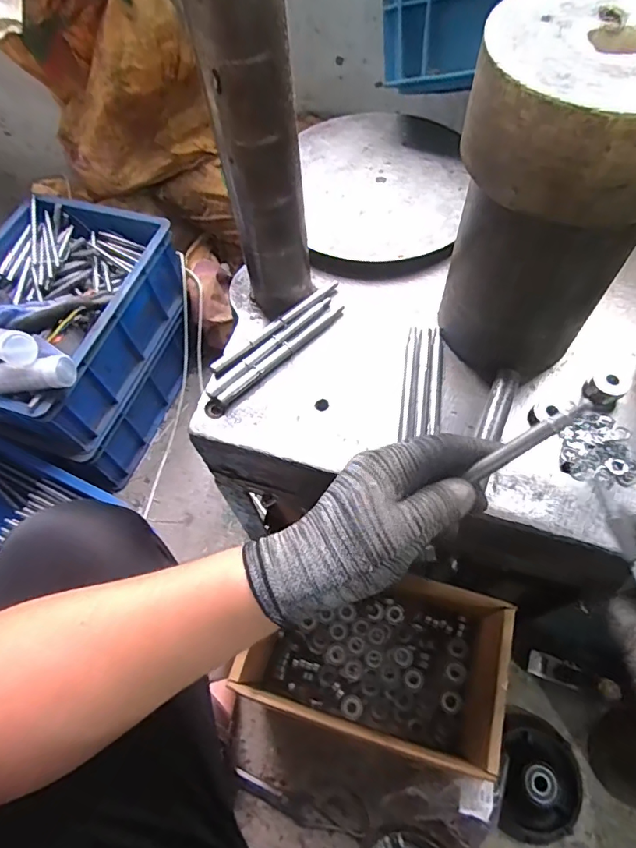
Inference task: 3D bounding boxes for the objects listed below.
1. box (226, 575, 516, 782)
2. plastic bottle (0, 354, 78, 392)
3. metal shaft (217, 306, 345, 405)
[{"bbox_3d":[0.073,0.313,0.668,0.318,0.202,0.209,13,64,10],"label":"box"},{"bbox_3d":[-0.401,-0.070,0.670,0.130,0.043,0.034,-5,62,1],"label":"plastic bottle"},{"bbox_3d":[-0.034,-0.072,0.488,0.161,0.010,0.012,-42,67,-17],"label":"metal shaft"}]

